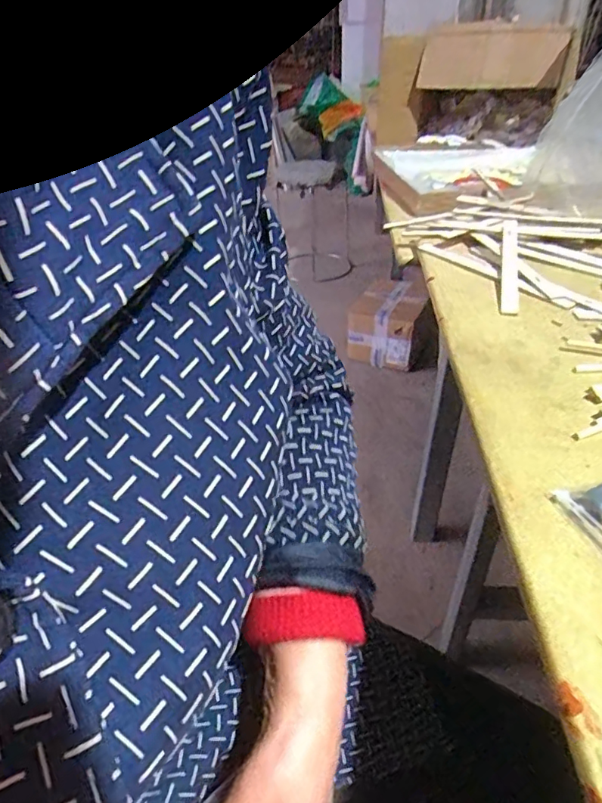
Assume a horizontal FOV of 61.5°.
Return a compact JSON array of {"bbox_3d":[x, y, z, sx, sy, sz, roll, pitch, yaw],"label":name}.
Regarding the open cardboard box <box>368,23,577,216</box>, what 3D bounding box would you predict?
[{"bbox_3d":[0.392,-0.748,1.199,0.420,0.221,0.308,11,38,17],"label":"open cardboard box"}]

